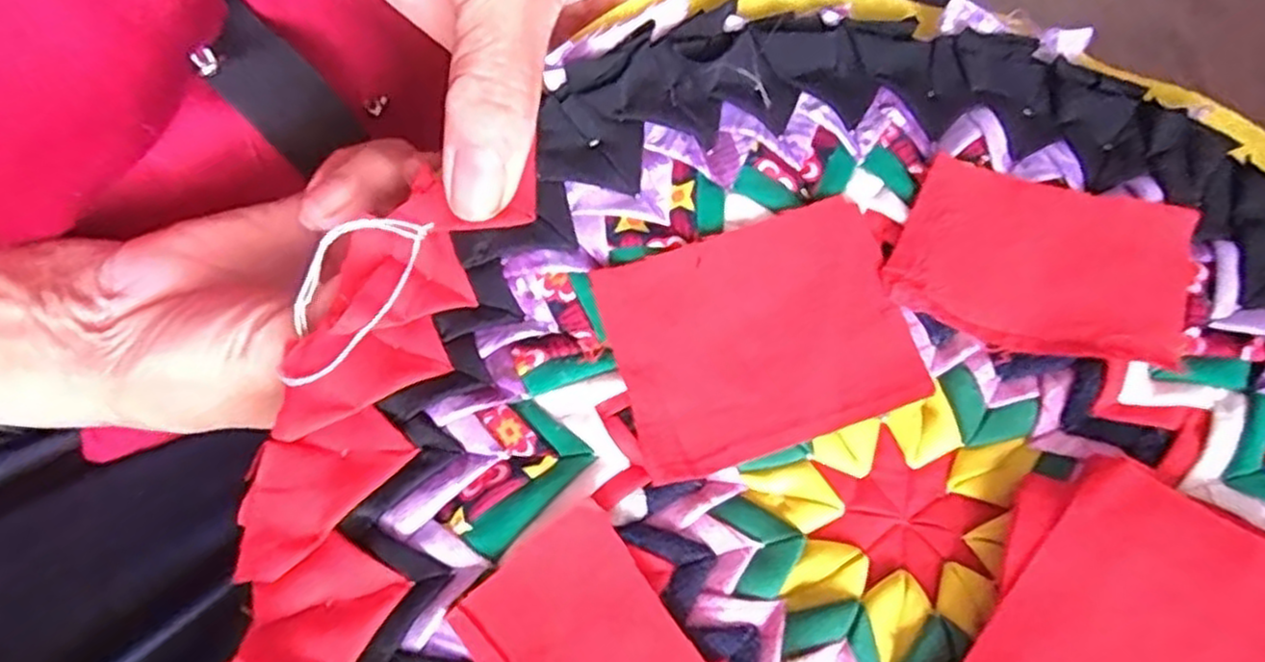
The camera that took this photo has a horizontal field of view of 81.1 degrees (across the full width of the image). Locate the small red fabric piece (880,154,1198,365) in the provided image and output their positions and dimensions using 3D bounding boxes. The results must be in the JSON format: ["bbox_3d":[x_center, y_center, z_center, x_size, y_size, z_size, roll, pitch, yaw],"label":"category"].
[{"bbox_3d":[0.102,-0.018,0.184,0.068,0.004,0.047,18,67,11],"label":"small red fabric piece"}]

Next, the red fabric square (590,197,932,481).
[{"bbox_3d":[0.030,0.000,0.180,0.071,0.009,0.054,-18,65,-6],"label":"red fabric square"}]

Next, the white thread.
[{"bbox_3d":[-0.072,-0.010,0.187,0.021,0.017,0.050,34,71,17],"label":"white thread"}]

